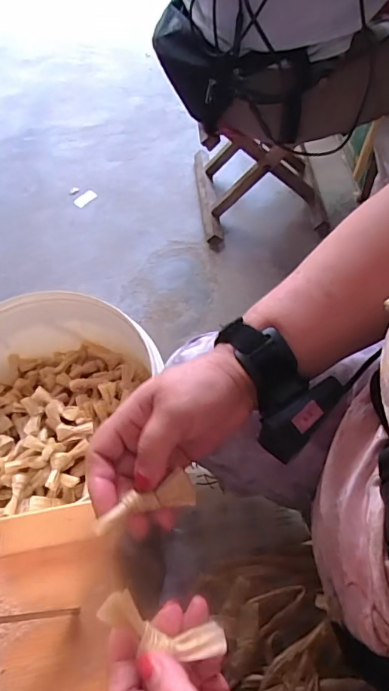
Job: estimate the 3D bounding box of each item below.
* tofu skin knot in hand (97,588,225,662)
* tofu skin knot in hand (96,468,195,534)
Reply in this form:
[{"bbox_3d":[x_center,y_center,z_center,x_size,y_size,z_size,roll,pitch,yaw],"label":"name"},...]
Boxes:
[{"bbox_3d":[-0.018,0.162,0.263,0.074,0.010,0.022,21,63,-6],"label":"tofu skin knot in hand"},{"bbox_3d":[-0.033,0.104,0.302,0.068,0.010,0.019,-15,62,-15],"label":"tofu skin knot in hand"}]

